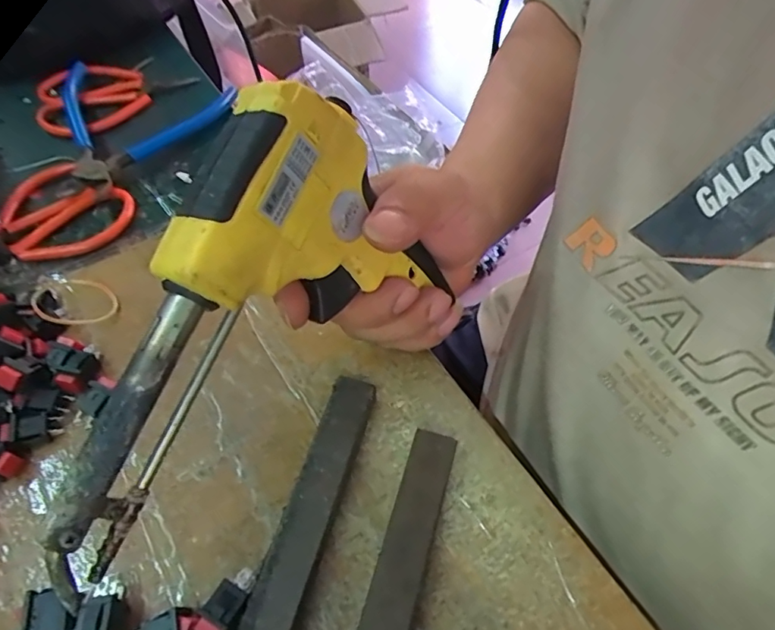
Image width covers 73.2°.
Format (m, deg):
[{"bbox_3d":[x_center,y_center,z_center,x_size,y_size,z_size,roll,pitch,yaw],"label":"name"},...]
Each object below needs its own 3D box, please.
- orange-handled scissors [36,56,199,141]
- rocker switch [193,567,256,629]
[{"bbox_3d":[-0.221,-0.177,0.415,0.110,0.019,0.074,-37,65,-22],"label":"orange-handled scissors"},{"bbox_3d":[-0.064,0.116,0.210,0.014,0.021,0.026,23,60,13],"label":"rocker switch"}]

